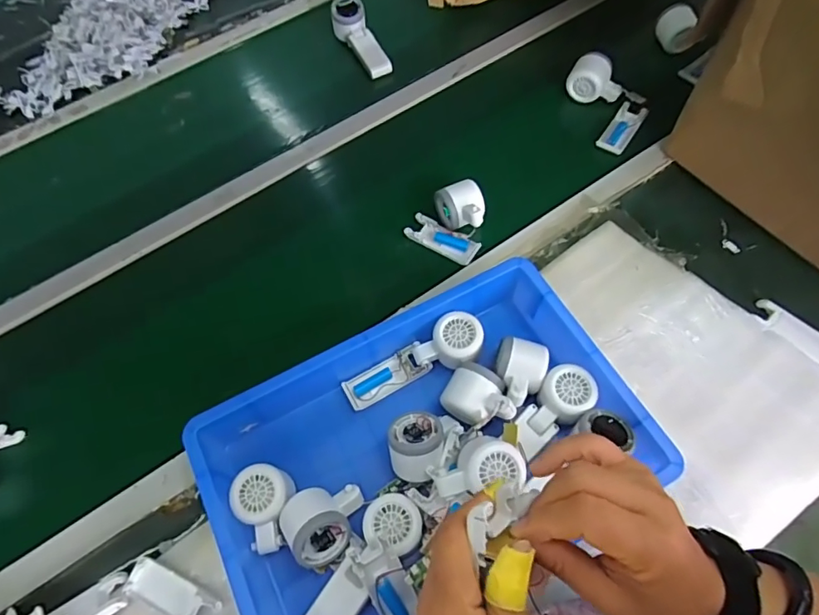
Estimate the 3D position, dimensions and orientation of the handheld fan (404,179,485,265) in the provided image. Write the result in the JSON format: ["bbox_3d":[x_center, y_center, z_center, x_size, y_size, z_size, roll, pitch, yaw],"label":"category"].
[{"bbox_3d":[0.059,-0.126,0.703,0.101,0.057,0.090,27,68,17],"label":"handheld fan"}]

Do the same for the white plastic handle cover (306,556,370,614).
[{"bbox_3d":[-0.073,0.291,0.480,0.040,0.007,0.090,31,80,23],"label":"white plastic handle cover"}]

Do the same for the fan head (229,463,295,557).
[{"bbox_3d":[-0.148,0.212,0.528,0.055,0.059,0.081,-12,62,-2],"label":"fan head"}]

